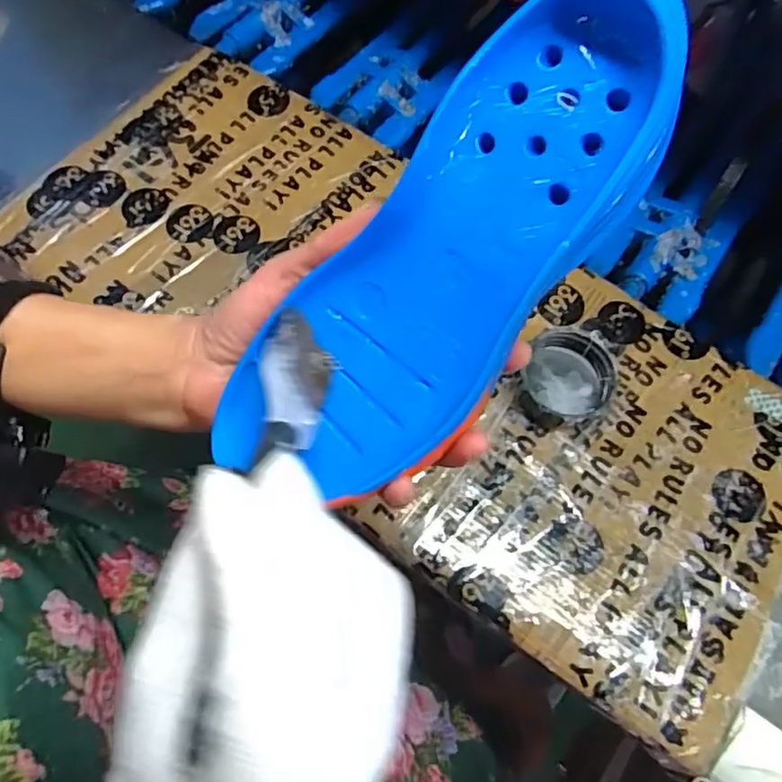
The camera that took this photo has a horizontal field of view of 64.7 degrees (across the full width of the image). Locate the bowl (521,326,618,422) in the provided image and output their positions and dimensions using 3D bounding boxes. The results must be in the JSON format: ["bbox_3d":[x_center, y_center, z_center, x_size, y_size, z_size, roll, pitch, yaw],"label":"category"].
[{"bbox_3d":[0.116,-0.012,0.404,0.055,0.024,0.055,1,68,-1],"label":"bowl"}]

